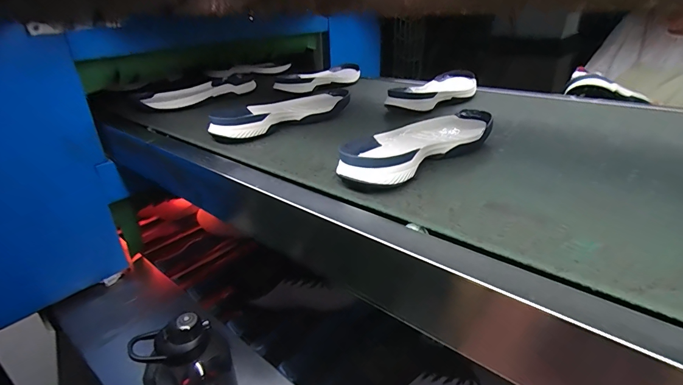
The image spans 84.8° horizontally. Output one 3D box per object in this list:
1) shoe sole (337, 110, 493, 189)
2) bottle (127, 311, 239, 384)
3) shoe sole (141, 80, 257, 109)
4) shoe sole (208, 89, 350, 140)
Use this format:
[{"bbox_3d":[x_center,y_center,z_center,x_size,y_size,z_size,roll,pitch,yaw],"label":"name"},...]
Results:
[{"bbox_3d":[0.129,-0.086,0.602,0.345,0.052,0.117,-31,34,-34],"label":"shoe sole"},{"bbox_3d":[-0.248,0.315,0.616,0.130,0.240,0.096,-25,31,-25],"label":"bottle"},{"bbox_3d":[-0.391,-0.276,1.046,0.117,0.042,0.293,16,38,40],"label":"shoe sole"},{"bbox_3d":[-0.129,-0.177,0.810,0.332,0.052,0.120,-29,33,-31],"label":"shoe sole"}]

